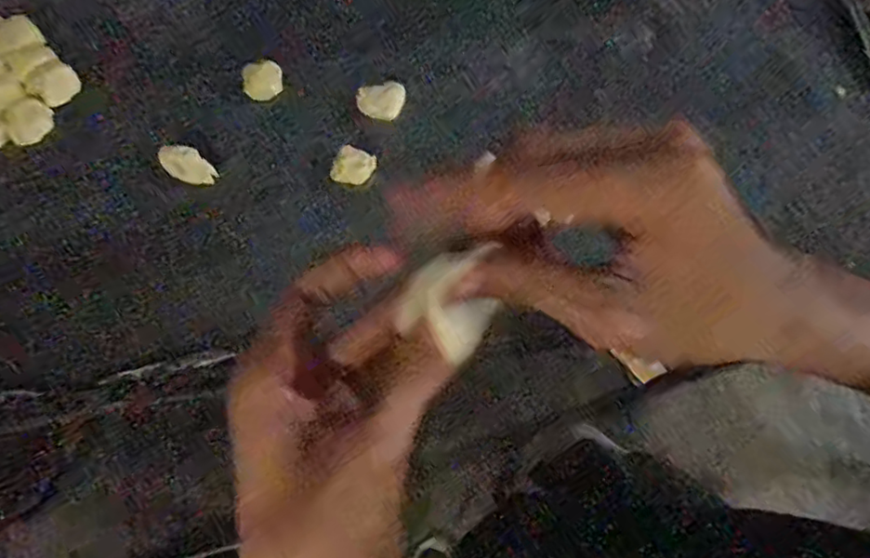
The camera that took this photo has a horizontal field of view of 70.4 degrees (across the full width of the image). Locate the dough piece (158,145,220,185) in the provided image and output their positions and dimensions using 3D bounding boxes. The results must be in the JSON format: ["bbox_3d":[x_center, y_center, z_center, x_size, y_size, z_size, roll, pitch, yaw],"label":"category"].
[{"bbox_3d":[-0.257,-0.116,0.643,0.056,0.020,0.036,45,65,-10],"label":"dough piece"}]

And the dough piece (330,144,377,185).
[{"bbox_3d":[-0.083,-0.116,0.631,0.043,0.013,0.037,17,73,6],"label":"dough piece"}]

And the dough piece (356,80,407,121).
[{"bbox_3d":[-0.059,-0.192,0.667,0.052,0.017,0.038,0,72,1],"label":"dough piece"}]

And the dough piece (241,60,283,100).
[{"bbox_3d":[-0.189,-0.218,0.676,0.039,0.018,0.039,-7,72,-1],"label":"dough piece"}]

